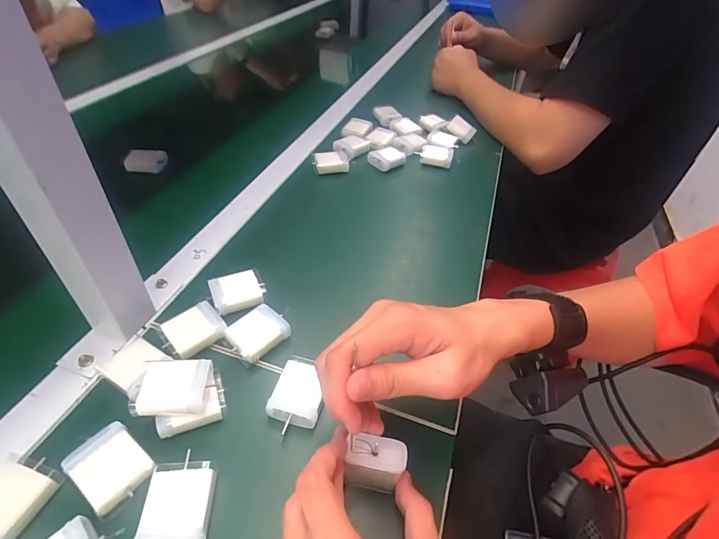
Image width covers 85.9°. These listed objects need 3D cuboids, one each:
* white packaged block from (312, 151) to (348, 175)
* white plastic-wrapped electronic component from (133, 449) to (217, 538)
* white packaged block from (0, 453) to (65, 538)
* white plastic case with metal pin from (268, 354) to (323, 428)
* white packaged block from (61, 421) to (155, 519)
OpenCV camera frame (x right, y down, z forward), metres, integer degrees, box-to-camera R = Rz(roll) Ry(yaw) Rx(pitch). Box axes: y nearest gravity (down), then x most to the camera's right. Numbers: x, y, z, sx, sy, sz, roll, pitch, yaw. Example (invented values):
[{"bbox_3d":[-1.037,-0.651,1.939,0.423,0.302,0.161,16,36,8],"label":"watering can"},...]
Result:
[{"bbox_3d":[-0.042,-0.159,0.577,0.051,0.020,0.038,-9,45,-12],"label":"white packaged block"},{"bbox_3d":[-0.120,0.159,0.258,0.042,0.018,0.054,1,45,-7],"label":"white plastic-wrapped electronic component"},{"bbox_3d":[-0.231,0.150,0.250,0.045,0.009,0.050,17,45,9],"label":"white packaged block"},{"bbox_3d":[-0.049,0.102,0.325,0.041,0.021,0.054,12,45,4],"label":"white plastic case with metal pin"},{"bbox_3d":[-0.175,0.138,0.271,0.053,0.012,0.041,30,49,21],"label":"white packaged block"}]

